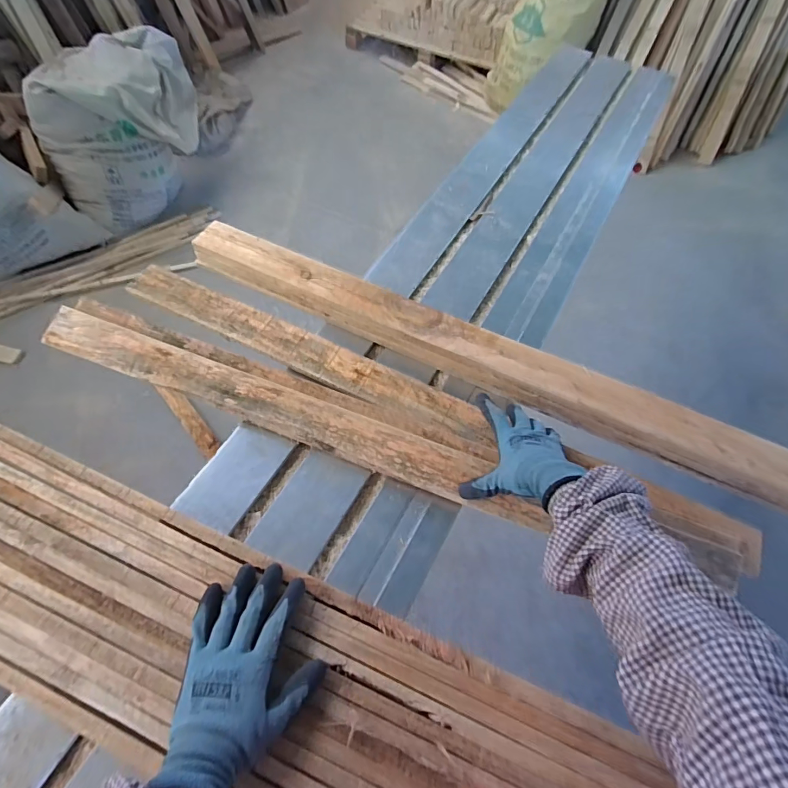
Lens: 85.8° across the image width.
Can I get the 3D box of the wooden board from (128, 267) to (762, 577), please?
[{"bbox_3d":[0.018,0.006,0.589,0.918,0.031,0.081,24,63,11],"label":"wooden board"}]

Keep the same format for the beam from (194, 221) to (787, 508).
[{"bbox_3d":[0.105,-0.069,0.606,0.902,0.029,0.069,24,75,12],"label":"beam"}]

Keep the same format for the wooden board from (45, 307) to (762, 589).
[{"bbox_3d":[-0.032,0.054,0.548,0.948,0.033,0.075,19,62,8],"label":"wooden board"}]

